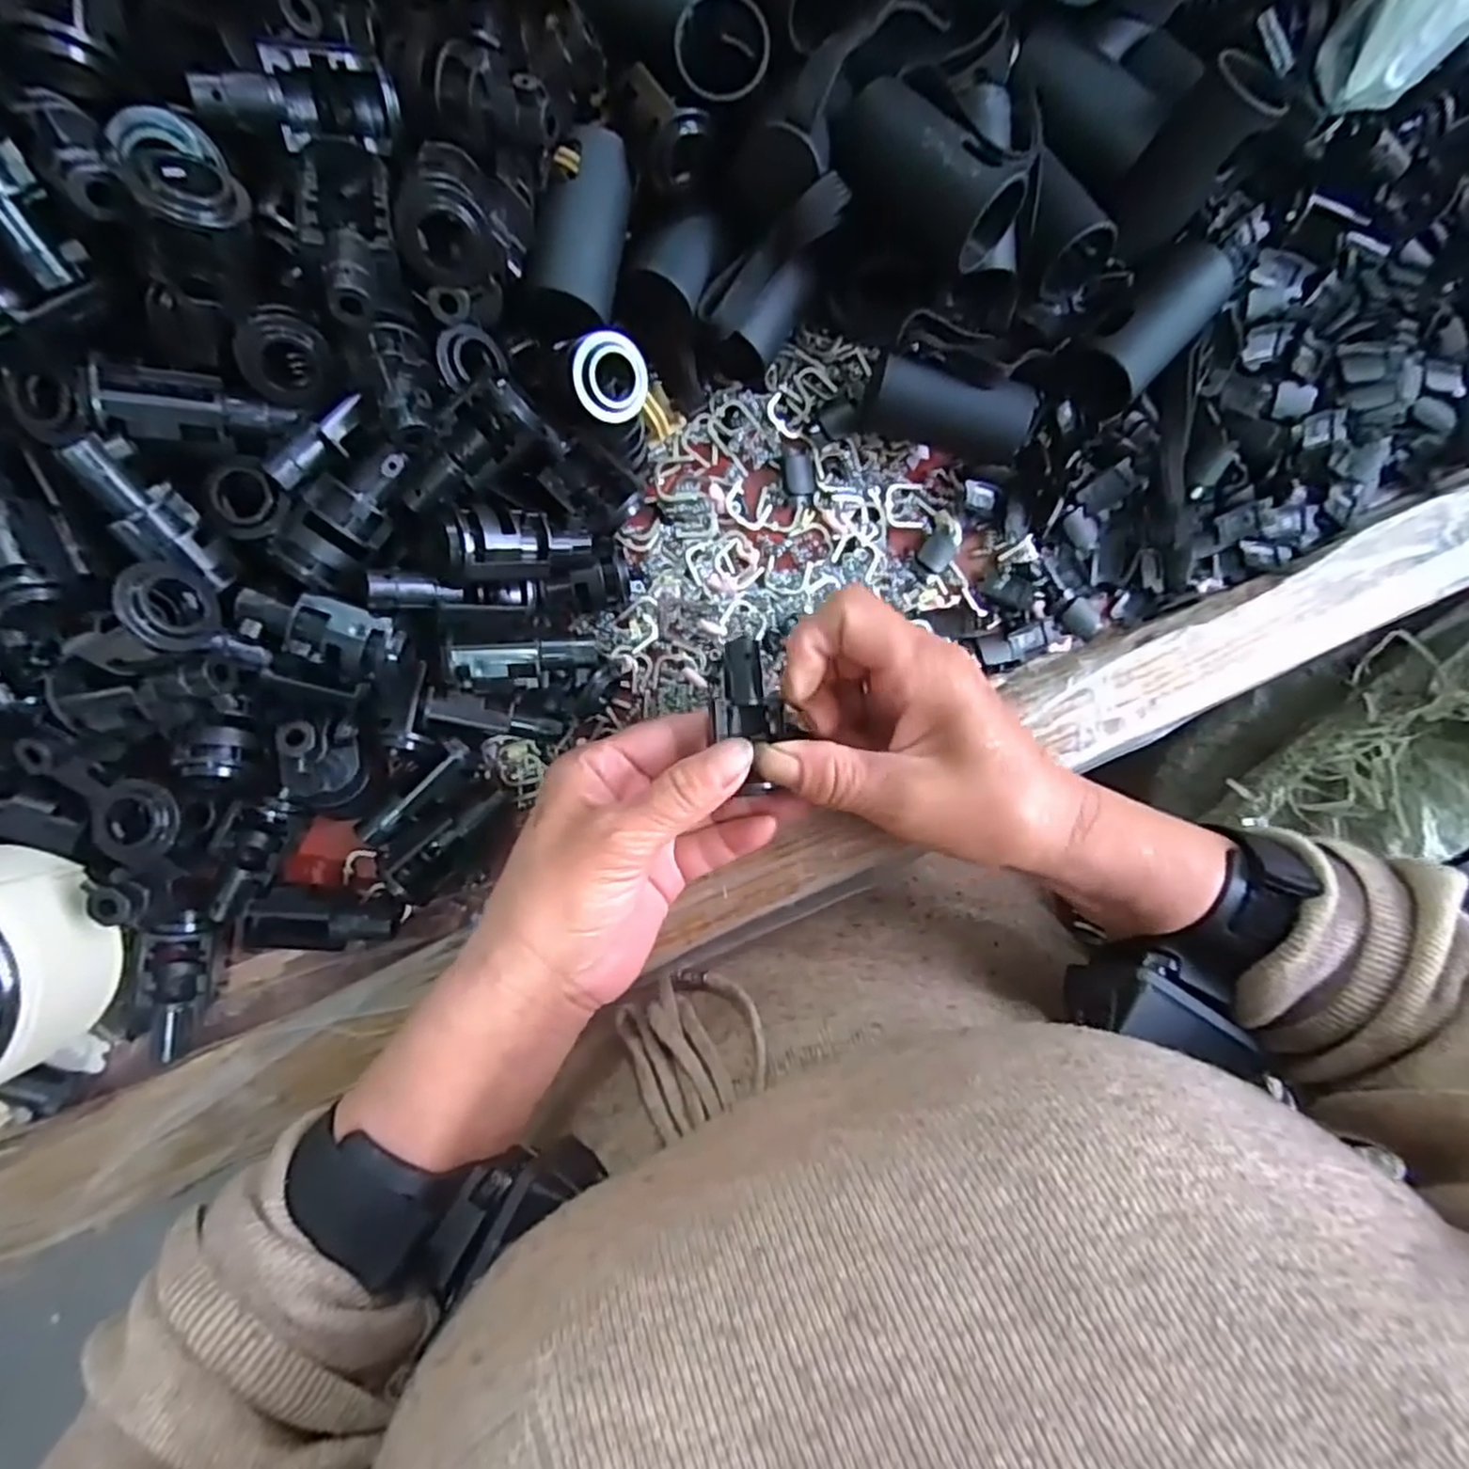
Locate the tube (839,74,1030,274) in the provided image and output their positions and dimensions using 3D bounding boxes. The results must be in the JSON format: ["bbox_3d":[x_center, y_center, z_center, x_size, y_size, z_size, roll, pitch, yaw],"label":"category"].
[{"bbox_3d":[0.065,-0.191,0.247,0.064,0.029,0.033,40,122,2],"label":"tube"}]

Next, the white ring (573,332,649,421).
[{"bbox_3d":[-0.042,-0.119,0.243,0.026,0.007,0.027,-7,111,-32],"label":"white ring"}]

